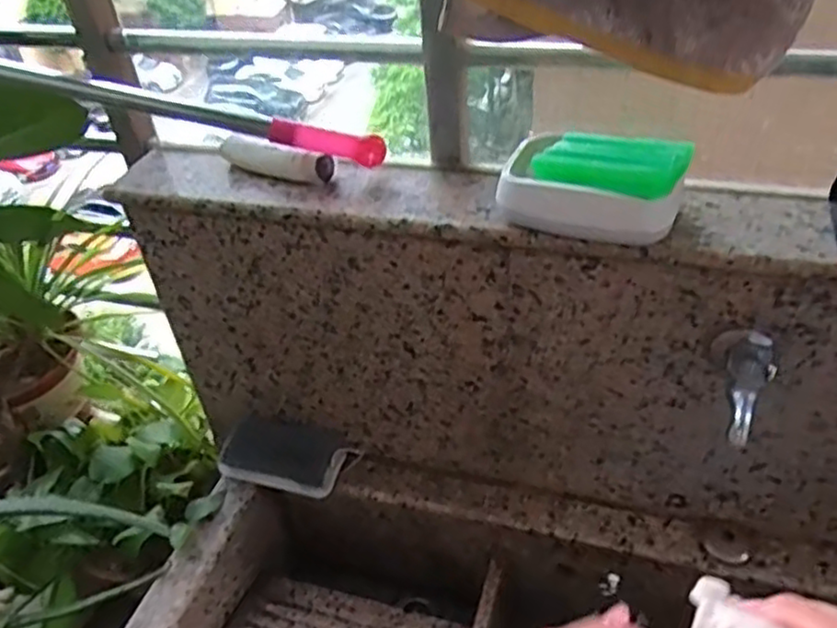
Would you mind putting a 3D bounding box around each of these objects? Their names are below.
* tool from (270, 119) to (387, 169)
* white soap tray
[{"bbox_3d":[-0.078,-0.149,0.611,0.100,0.026,0.023,10,38,-10],"label":"tool"},{"bbox_3d":[0.133,-0.094,0.542,0.133,0.045,0.077,11,42,19],"label":"white soap tray"}]

